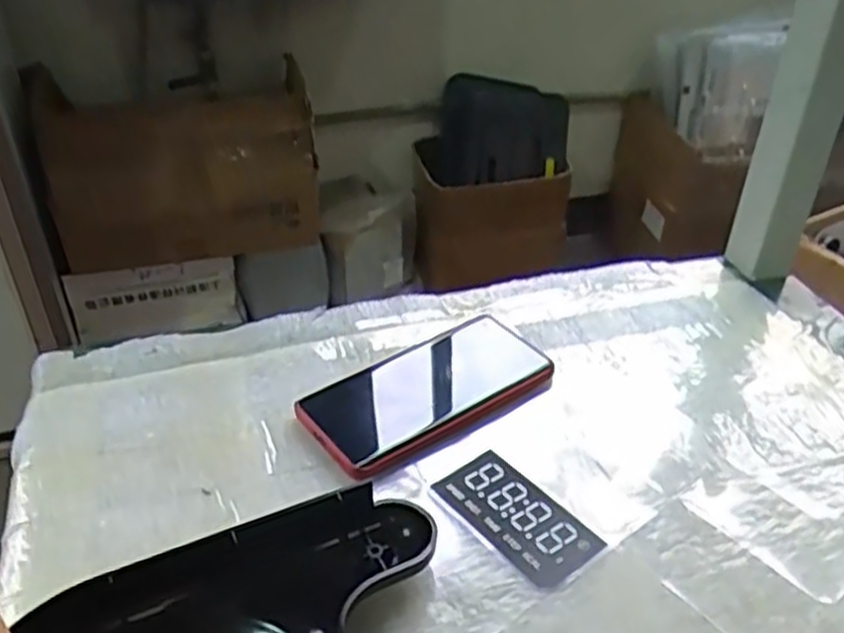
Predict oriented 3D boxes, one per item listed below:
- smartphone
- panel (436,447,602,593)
[{"bbox_3d":[0.005,0.050,0.524,0.170,0.013,0.083,-22,43,-29],"label":"smartphone"},{"bbox_3d":[0.054,0.114,0.446,0.051,0.007,0.091,-26,43,-30],"label":"panel"}]

